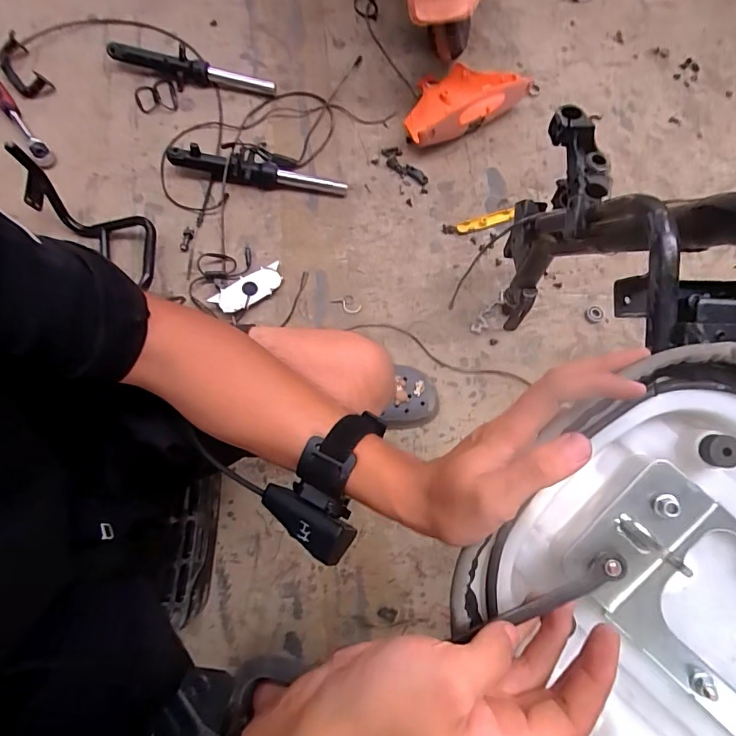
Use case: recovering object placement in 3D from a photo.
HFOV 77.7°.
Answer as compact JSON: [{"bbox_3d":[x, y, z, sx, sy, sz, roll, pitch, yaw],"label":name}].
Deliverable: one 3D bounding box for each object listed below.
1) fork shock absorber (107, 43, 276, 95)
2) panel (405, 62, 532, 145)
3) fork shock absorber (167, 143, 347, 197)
[{"bbox_3d":[-0.382,-0.652,0.997,0.353,0.053,0.072,15,72,3],"label":"fork shock absorber"},{"bbox_3d":[0.191,-0.605,1.004,0.294,0.089,0.181,-31,75,-11],"label":"panel"},{"bbox_3d":[-0.221,-0.402,0.929,0.355,0.065,0.053,4,72,0],"label":"fork shock absorber"}]

